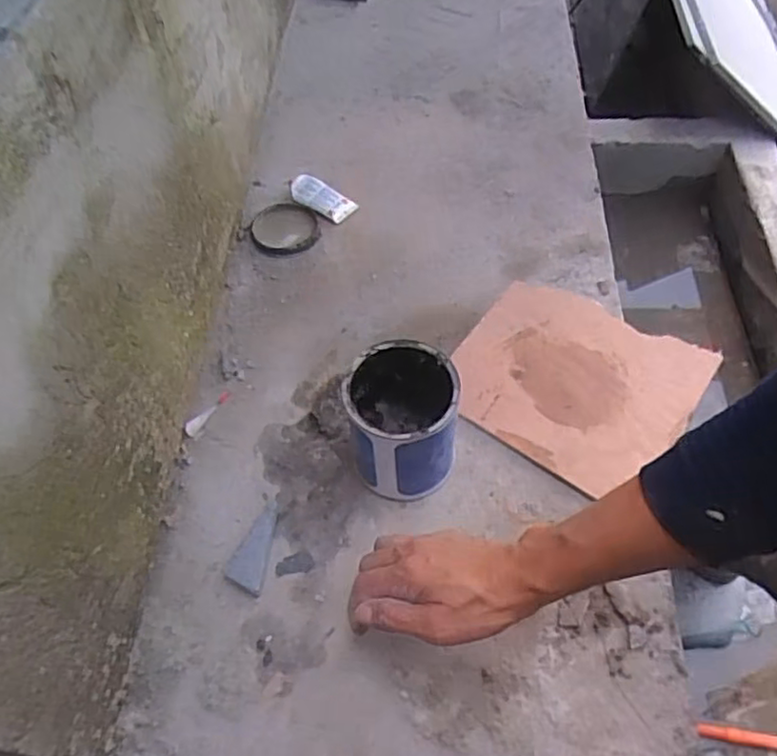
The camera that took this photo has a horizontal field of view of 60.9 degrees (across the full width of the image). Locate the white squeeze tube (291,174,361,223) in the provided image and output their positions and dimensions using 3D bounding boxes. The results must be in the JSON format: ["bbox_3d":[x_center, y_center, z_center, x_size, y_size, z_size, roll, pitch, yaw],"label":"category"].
[{"bbox_3d":[-0.087,-0.235,0.862,0.092,0.022,0.039,27,60,20],"label":"white squeeze tube"}]

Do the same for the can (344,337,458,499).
[{"bbox_3d":[0.013,0.043,0.611,0.093,0.125,0.102,-1,54,1],"label":"can"}]

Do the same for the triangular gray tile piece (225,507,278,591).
[{"bbox_3d":[-0.120,0.153,0.602,0.031,0.021,0.075,10,55,9],"label":"triangular gray tile piece"}]

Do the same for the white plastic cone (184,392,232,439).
[{"bbox_3d":[-0.188,0.036,0.690,0.012,0.011,0.064,27,60,20],"label":"white plastic cone"}]

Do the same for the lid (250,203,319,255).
[{"bbox_3d":[-0.133,-0.192,0.843,0.081,0.011,0.082,-1,54,1],"label":"lid"}]

